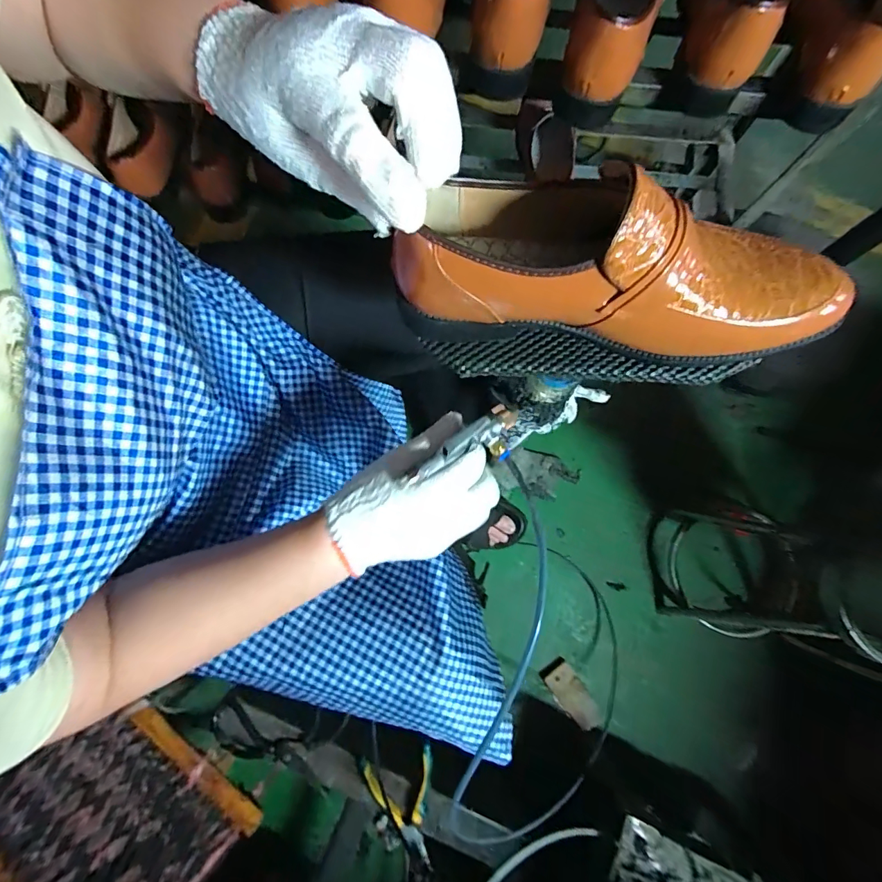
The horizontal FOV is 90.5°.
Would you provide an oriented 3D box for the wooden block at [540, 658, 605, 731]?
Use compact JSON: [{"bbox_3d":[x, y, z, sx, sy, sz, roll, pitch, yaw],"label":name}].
[{"bbox_3d":[0.250,0.485,0.832,0.057,0.017,0.127,-38,61,-7],"label":"wooden block"}]

